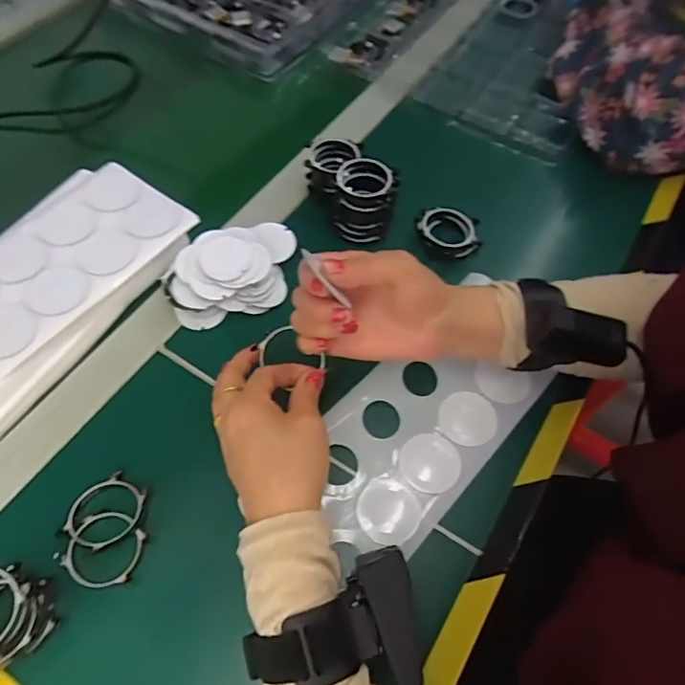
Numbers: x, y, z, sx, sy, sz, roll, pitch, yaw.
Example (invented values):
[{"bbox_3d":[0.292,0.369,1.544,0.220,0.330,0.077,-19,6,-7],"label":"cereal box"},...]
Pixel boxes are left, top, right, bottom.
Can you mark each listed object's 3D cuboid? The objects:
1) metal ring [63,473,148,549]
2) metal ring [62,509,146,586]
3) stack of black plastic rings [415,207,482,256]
[{"bbox_3d":[-0.154,0.109,0.350,0.044,0.013,0.047,1,58,-1],"label":"metal ring"},{"bbox_3d":[-0.150,0.129,0.341,0.044,0.007,0.043,1,58,-1],"label":"metal ring"},{"bbox_3d":[0.095,-0.100,0.478,0.055,0.016,0.045,9,58,4],"label":"stack of black plastic rings"}]

